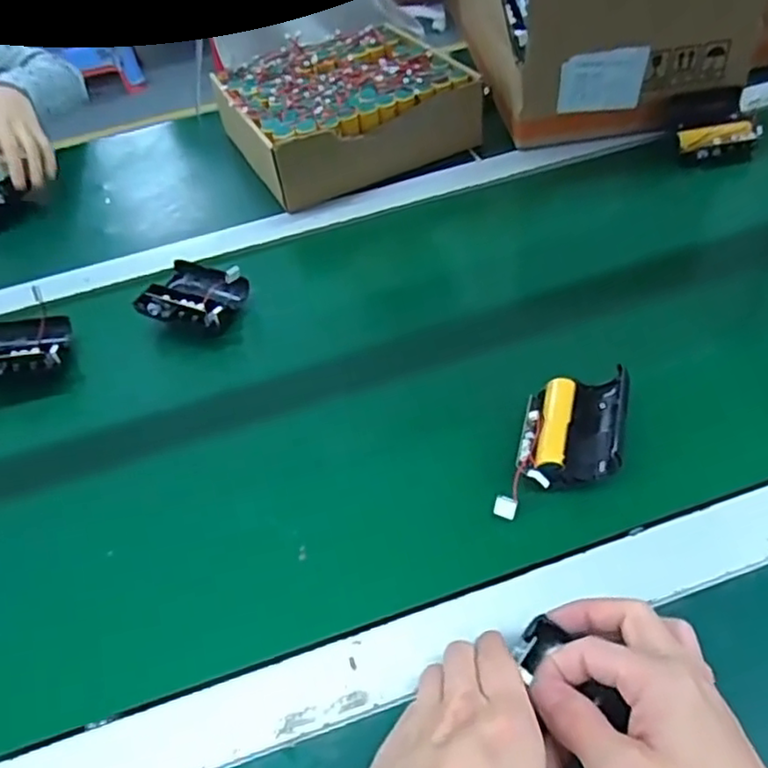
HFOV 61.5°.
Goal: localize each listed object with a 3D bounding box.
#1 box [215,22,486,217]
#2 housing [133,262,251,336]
[{"bbox_3d":[-0.046,-0.312,0.731,0.233,0.074,0.212,-25,50,-15],"label":"box"},{"bbox_3d":[-0.166,-0.078,0.566,0.075,0.031,0.070,12,51,17],"label":"housing"}]

